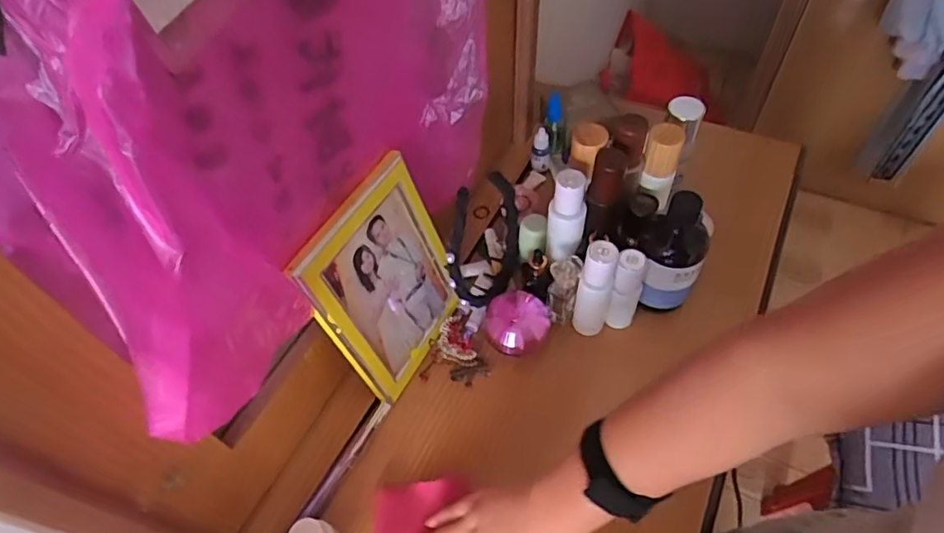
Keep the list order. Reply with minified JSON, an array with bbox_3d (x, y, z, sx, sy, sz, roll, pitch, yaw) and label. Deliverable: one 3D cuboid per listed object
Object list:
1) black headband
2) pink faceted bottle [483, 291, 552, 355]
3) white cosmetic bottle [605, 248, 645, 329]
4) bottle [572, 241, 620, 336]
[{"bbox_3d":[0.015,-0.018,0.671,0.072,0.171,0.133,5,55,7],"label":"black headband"},{"bbox_3d":[0.050,0.064,0.662,0.071,0.043,0.071,-32,59,-18],"label":"pink faceted bottle"},{"bbox_3d":[0.171,0.027,0.632,0.035,0.107,0.034,17,57,15],"label":"white cosmetic bottle"},{"bbox_3d":[0.134,0.026,0.622,0.036,0.136,0.035,17,57,15],"label":"bottle"}]

